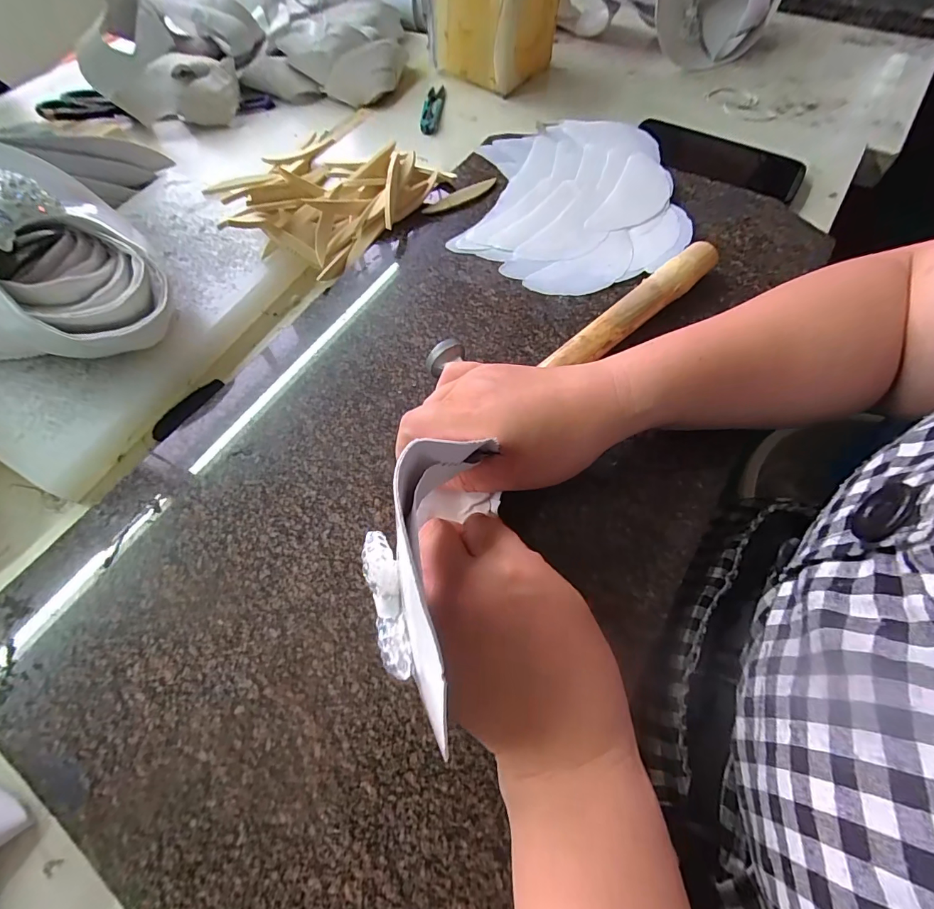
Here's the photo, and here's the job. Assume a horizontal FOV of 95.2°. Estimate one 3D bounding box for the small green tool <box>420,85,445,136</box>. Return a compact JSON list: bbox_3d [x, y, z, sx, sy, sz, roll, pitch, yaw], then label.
[{"bbox_3d":[-0.041,-0.415,0.510,0.021,0.017,0.105,4,66,4],"label":"small green tool"}]

